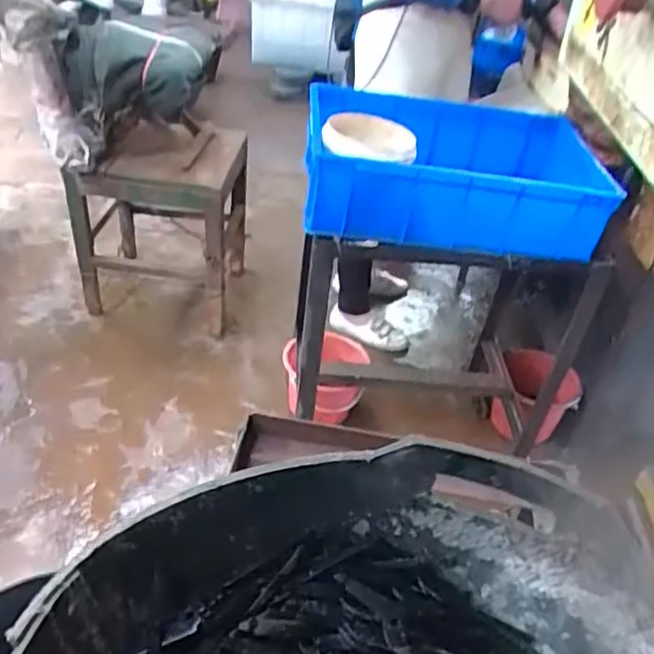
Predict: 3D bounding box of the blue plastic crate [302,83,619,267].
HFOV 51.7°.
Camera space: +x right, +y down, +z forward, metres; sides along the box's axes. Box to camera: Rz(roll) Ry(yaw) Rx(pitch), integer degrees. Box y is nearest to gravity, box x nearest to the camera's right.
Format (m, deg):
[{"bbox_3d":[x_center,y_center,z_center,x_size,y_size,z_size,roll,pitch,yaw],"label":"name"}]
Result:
[{"bbox_3d":[0.202,-0.269,1.170,0.471,0.170,0.291,3,35,-7],"label":"blue plastic crate"}]

